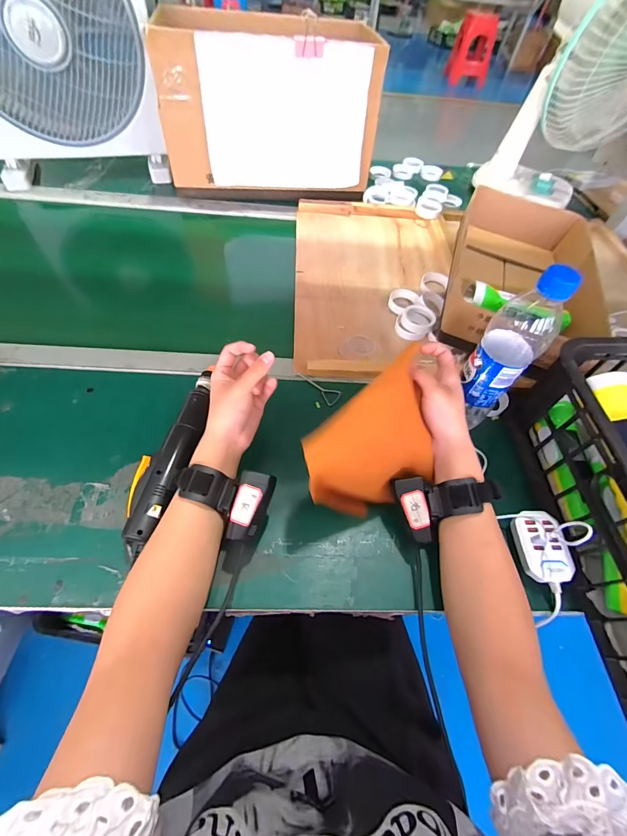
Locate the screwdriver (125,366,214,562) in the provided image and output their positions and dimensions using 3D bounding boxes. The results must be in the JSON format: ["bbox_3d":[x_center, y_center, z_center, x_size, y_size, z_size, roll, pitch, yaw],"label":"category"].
[{"bbox_3d":[-0.166,0.042,0.426,0.041,0.043,0.236,11,56,3],"label":"screwdriver"}]

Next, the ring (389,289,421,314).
[{"bbox_3d":[0.157,-0.205,0.621,0.054,0.018,0.050,2,56,-3],"label":"ring"}]

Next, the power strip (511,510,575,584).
[{"bbox_3d":[0.258,0.144,0.397,0.050,0.032,0.074,-1,57,-5],"label":"power strip"}]

